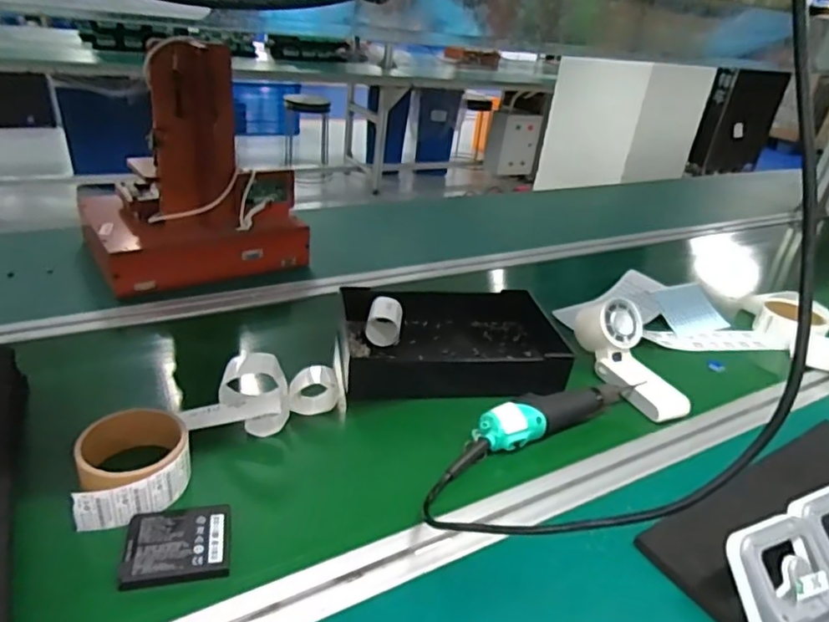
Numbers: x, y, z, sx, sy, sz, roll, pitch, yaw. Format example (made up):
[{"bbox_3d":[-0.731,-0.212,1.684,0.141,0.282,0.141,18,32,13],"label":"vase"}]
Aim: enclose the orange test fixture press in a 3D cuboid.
[{"bbox_3d":[-0.310,-0.204,0.804,0.271,0.277,0.197,-15,36,-35],"label":"orange test fixture press"}]

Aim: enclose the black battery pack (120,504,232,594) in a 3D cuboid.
[{"bbox_3d":[-0.178,0.175,0.446,0.073,0.011,0.064,-2,30,-16],"label":"black battery pack"}]

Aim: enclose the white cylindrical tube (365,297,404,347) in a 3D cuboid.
[{"bbox_3d":[-0.036,0.013,0.724,0.041,0.040,0.054,8,29,1],"label":"white cylindrical tube"}]

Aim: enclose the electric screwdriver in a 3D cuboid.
[{"bbox_3d":[0.135,0.109,0.605,0.253,0.035,0.039,-11,34,-29],"label":"electric screwdriver"}]

